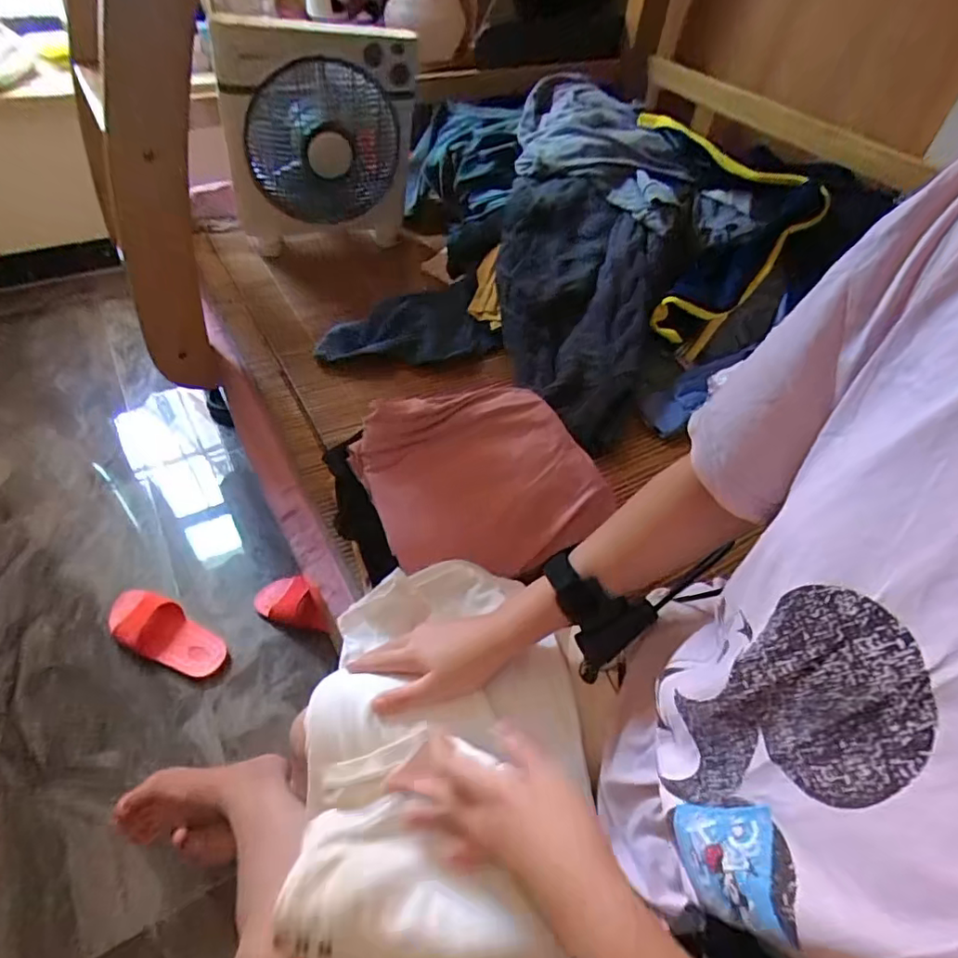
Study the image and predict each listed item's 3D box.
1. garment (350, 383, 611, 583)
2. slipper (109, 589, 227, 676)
[{"bbox_3d":[0.007,-0.002,0.647,0.250,0.045,0.217,-22,81,-17],"label":"garment"},{"bbox_3d":[-0.535,0.262,0.963,0.219,0.049,0.089,21,50,13],"label":"slipper"}]

